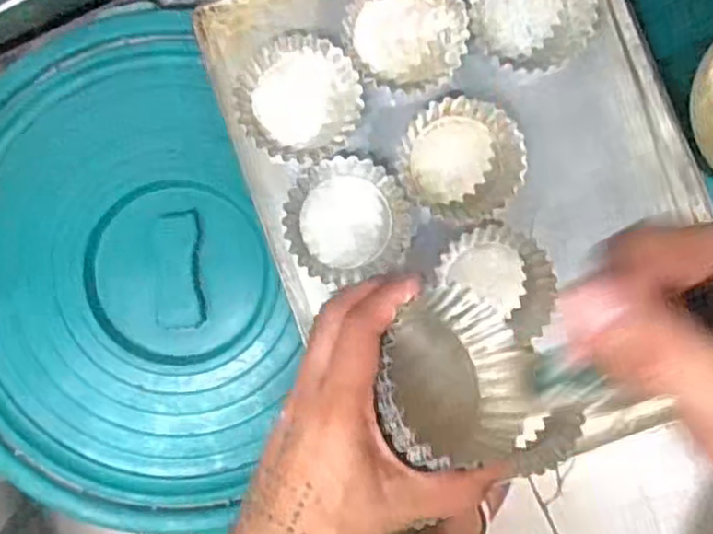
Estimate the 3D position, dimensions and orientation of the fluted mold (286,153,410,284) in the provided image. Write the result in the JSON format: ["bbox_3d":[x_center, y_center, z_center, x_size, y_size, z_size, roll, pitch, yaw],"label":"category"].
[{"bbox_3d":[-0.007,-0.038,0.581,0.099,0.027,0.096,0,91,0],"label":"fluted mold"}]

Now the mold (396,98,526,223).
[{"bbox_3d":[0.084,-0.086,0.584,0.095,0.026,0.094,0,91,0],"label":"mold"}]

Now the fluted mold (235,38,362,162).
[{"bbox_3d":[-0.044,-0.131,0.568,0.093,0.032,0.091,0,91,0],"label":"fluted mold"}]

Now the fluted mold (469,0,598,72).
[{"bbox_3d":[0.140,-0.206,0.580,0.097,0.032,0.090,33,90,-1],"label":"fluted mold"}]

